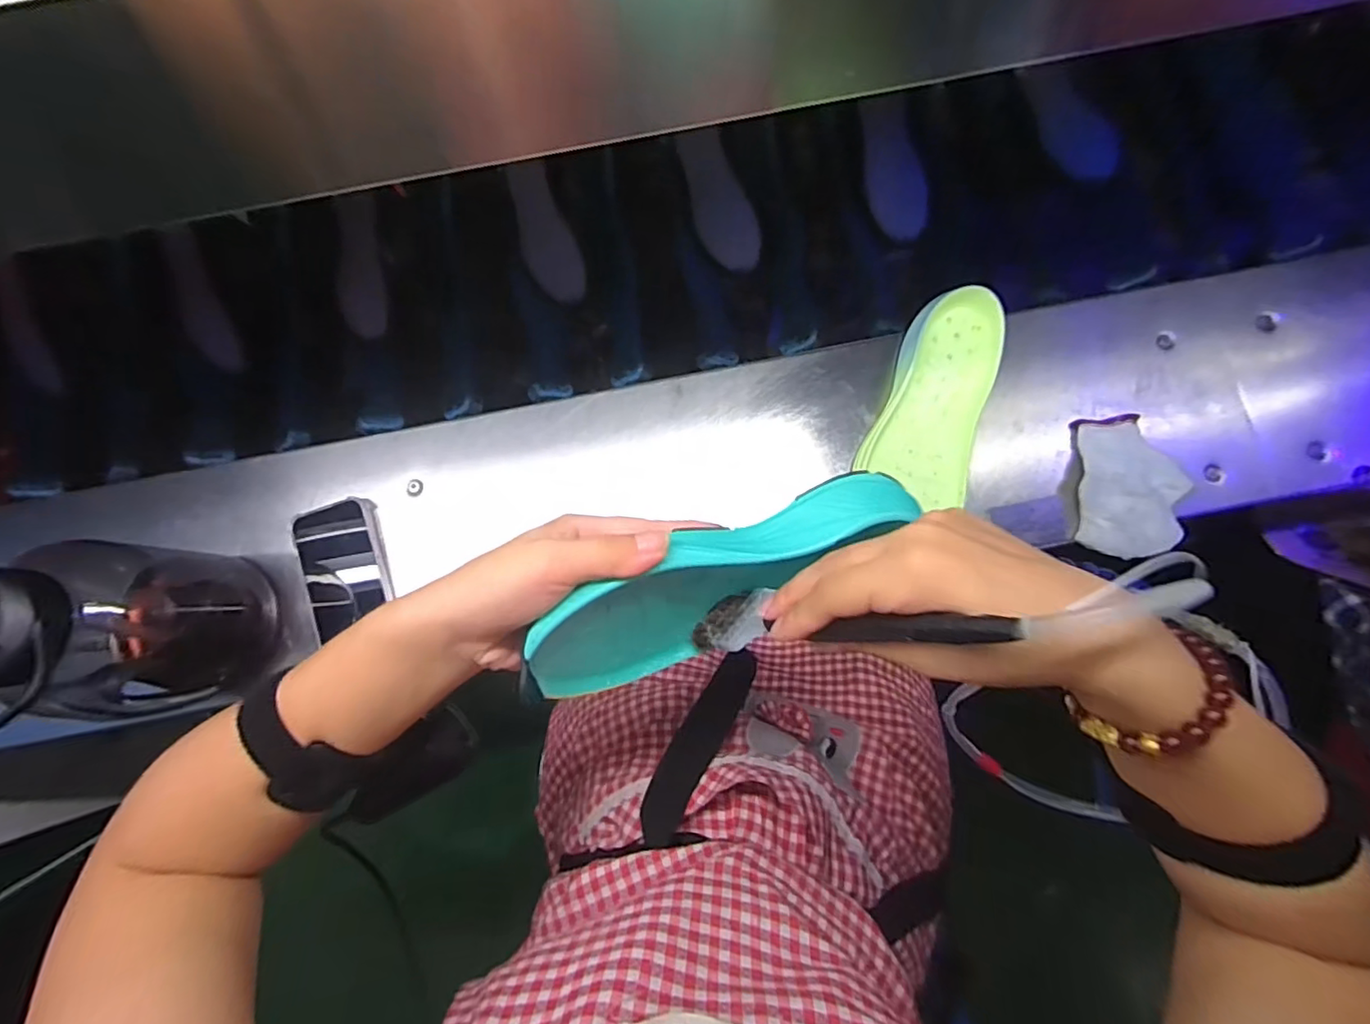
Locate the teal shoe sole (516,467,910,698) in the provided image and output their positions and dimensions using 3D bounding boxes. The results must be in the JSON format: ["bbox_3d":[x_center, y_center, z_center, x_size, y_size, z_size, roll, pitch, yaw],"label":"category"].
[{"bbox_3d":[0.023,0.034,0.306,0.210,0.087,0.043,-21,49,-10],"label":"teal shoe sole"}]

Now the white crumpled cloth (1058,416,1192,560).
[{"bbox_3d":[0.423,-0.023,0.556,0.099,0.033,0.133,13,82,5],"label":"white crumpled cloth"}]

